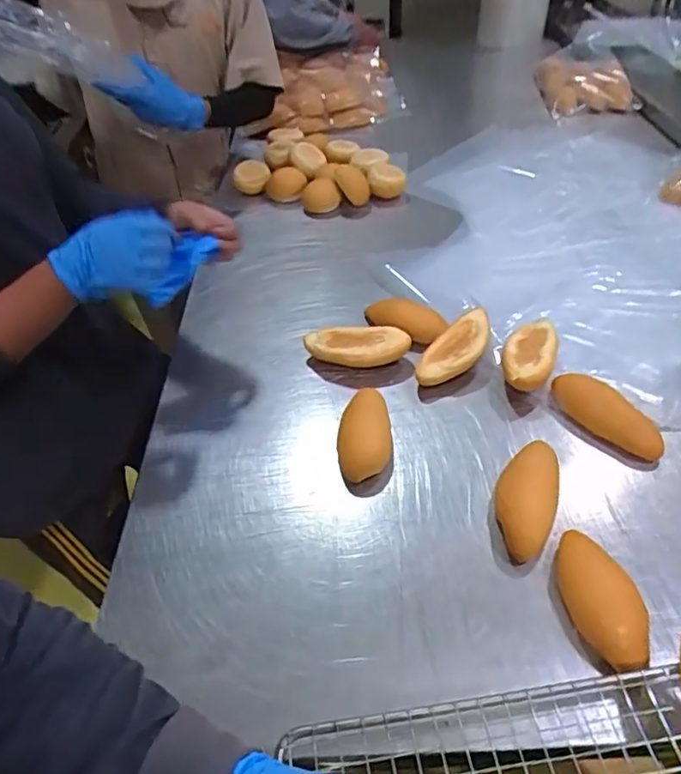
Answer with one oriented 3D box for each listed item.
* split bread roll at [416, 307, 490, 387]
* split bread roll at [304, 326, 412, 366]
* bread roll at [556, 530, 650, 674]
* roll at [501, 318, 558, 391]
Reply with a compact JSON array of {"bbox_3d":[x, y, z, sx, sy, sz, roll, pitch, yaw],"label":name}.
[{"bbox_3d":[0.165,-0.047,0.798,0.066,0.049,0.141,30,56,31],"label":"split bread roll"},{"bbox_3d":[0.025,-0.057,0.819,0.149,0.053,0.047,0,46,7],"label":"split bread roll"},{"bbox_3d":[0.248,0.200,0.536,0.057,0.037,0.132,-10,45,-2],"label":"bread roll"},{"bbox_3d":[0.261,-0.039,0.775,0.064,0.049,0.126,16,50,21],"label":"roll"}]

